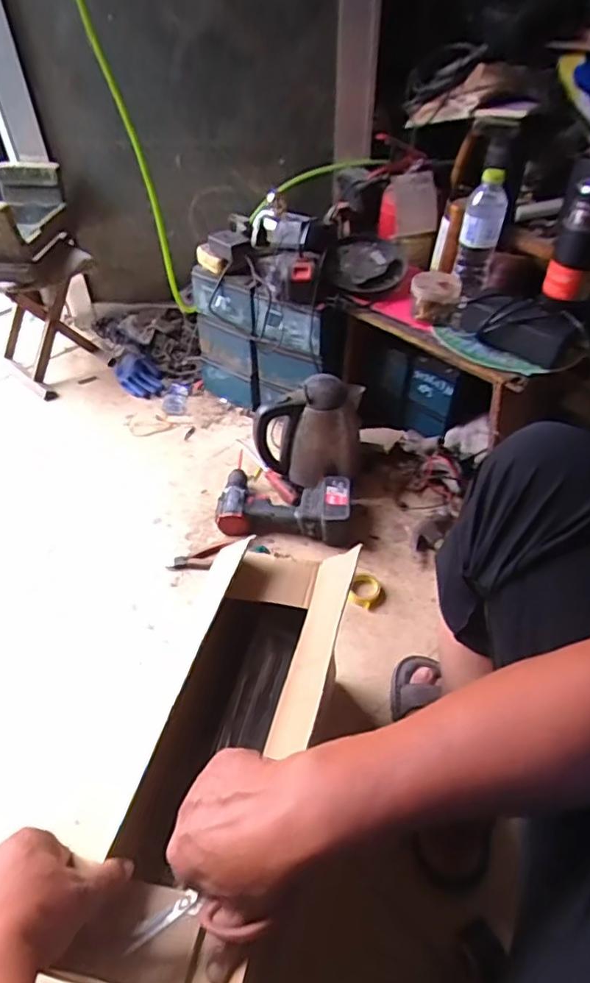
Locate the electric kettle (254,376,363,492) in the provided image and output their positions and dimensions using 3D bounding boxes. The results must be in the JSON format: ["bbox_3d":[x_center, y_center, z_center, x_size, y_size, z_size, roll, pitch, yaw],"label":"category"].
[{"bbox_3d":[0.027,-0.113,1.090,0.200,0.203,0.123,-2,47,2],"label":"electric kettle"}]

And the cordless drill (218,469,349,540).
[{"bbox_3d":[-0.018,0.021,1.074,0.242,0.065,0.145,6,47,7],"label":"cordless drill"}]

